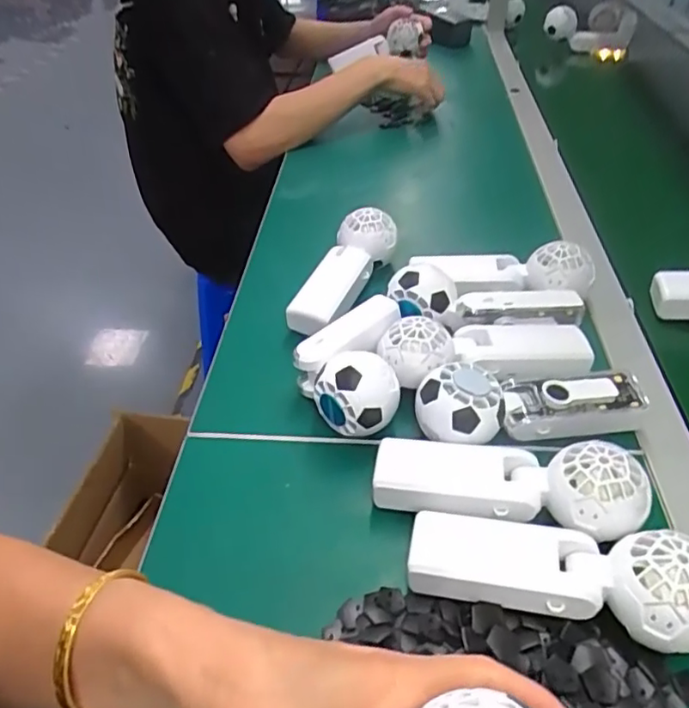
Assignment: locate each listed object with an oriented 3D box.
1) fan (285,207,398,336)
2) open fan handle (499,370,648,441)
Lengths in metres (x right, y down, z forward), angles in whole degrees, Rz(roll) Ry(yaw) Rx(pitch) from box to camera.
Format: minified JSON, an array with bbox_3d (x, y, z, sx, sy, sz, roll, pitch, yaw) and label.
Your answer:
[{"bbox_3d":[-0.001,-0.075,0.570,0.055,0.062,0.175,14,44,16],"label":"fan"},{"bbox_3d":[0.175,0.039,0.447,0.120,0.029,0.043,-9,43,-9],"label":"open fan handle"}]

